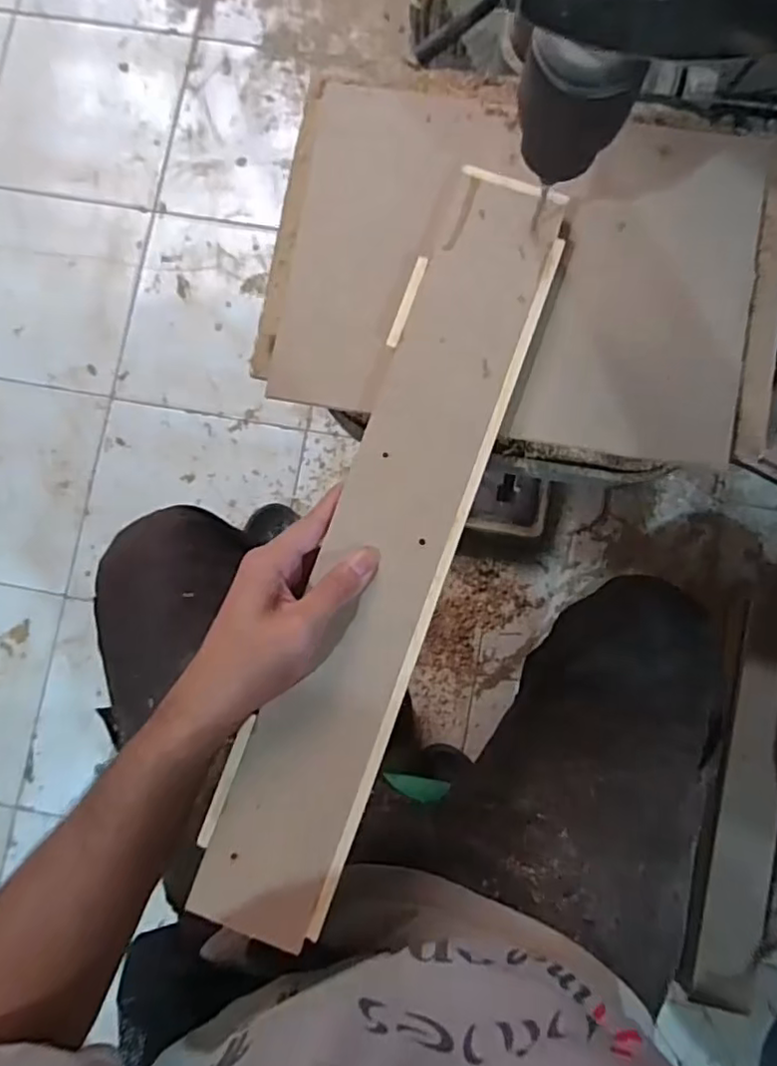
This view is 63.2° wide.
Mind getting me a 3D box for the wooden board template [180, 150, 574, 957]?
[{"bbox_3d":[0.002,0.002,0.360,0.078,0.009,0.443,20,85,2],"label":"wooden board template"}]

